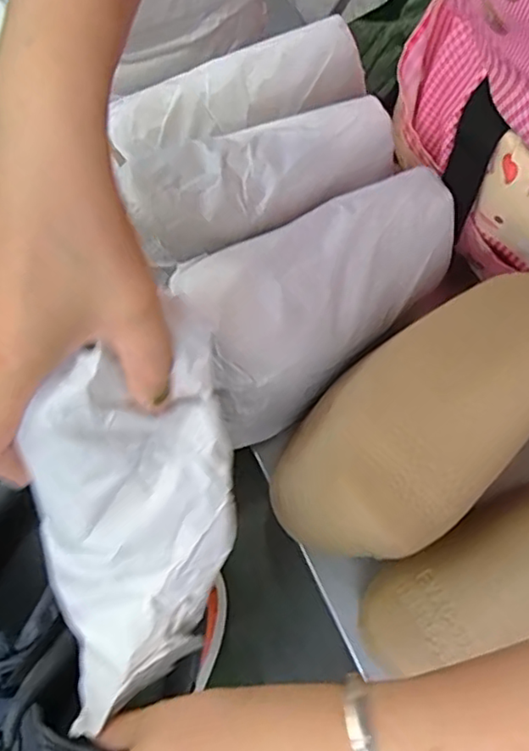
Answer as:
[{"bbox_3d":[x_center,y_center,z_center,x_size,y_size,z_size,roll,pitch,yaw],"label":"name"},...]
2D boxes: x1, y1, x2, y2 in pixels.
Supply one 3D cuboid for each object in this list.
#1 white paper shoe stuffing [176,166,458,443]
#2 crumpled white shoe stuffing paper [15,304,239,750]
[{"bbox_3d":[0.029,-0.059,0.425,0.197,0.112,0.108,-40,77,-9],"label":"white paper shoe stuffing"},{"bbox_3d":[-0.064,0.079,0.295,0.083,0.062,0.215,8,113,4],"label":"crumpled white shoe stuffing paper"}]

